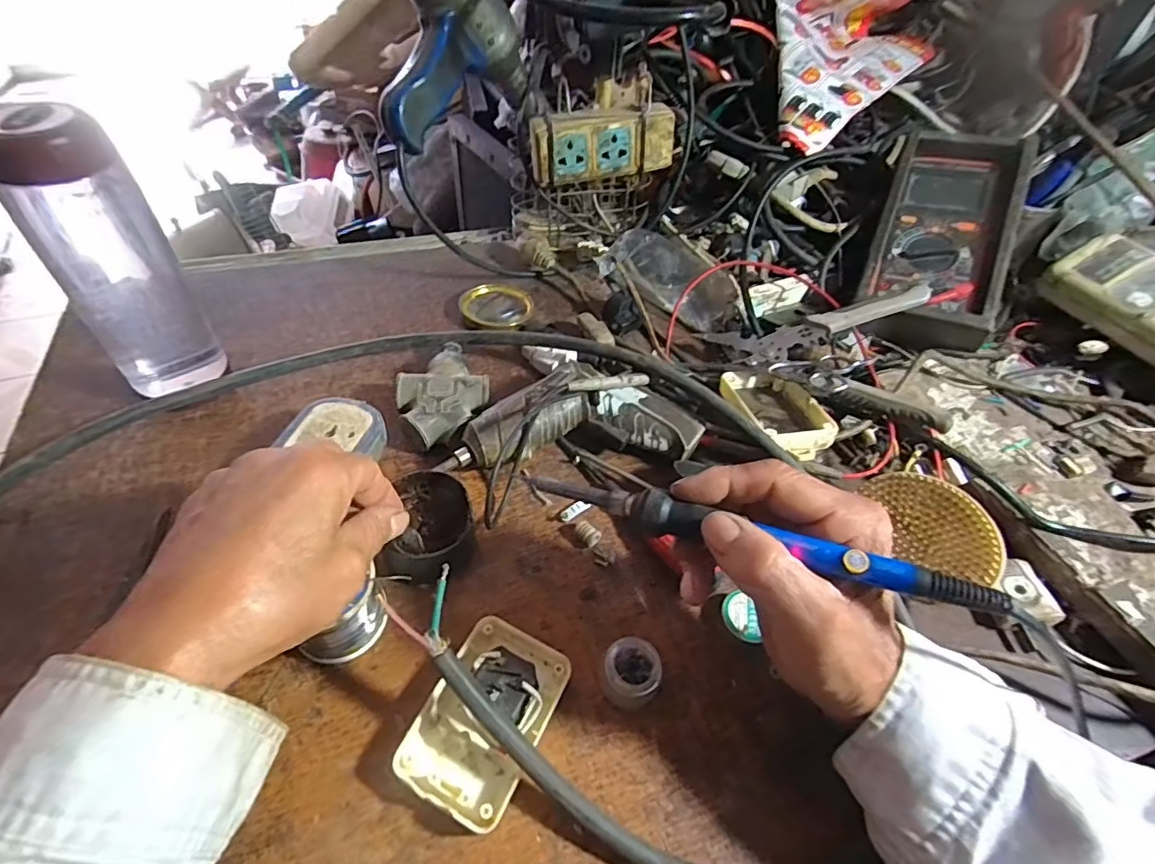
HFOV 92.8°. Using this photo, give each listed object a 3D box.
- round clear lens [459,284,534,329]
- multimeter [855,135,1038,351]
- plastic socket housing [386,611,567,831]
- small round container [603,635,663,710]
[{"bbox_3d":[-0.075,-0.118,0.520,0.066,0.015,0.057,-32,58,-27],"label":"round clear lens"},{"bbox_3d":[0.337,-0.193,0.513,0.112,0.058,0.242,18,73,12],"label":"multimeter"},{"bbox_3d":[-0.047,0.147,0.287,0.059,0.027,0.089,23,52,16],"label":"plastic socket housing"},{"bbox_3d":[0.030,0.134,0.308,0.031,0.022,0.031,2,49,-2],"label":"small round container"}]

